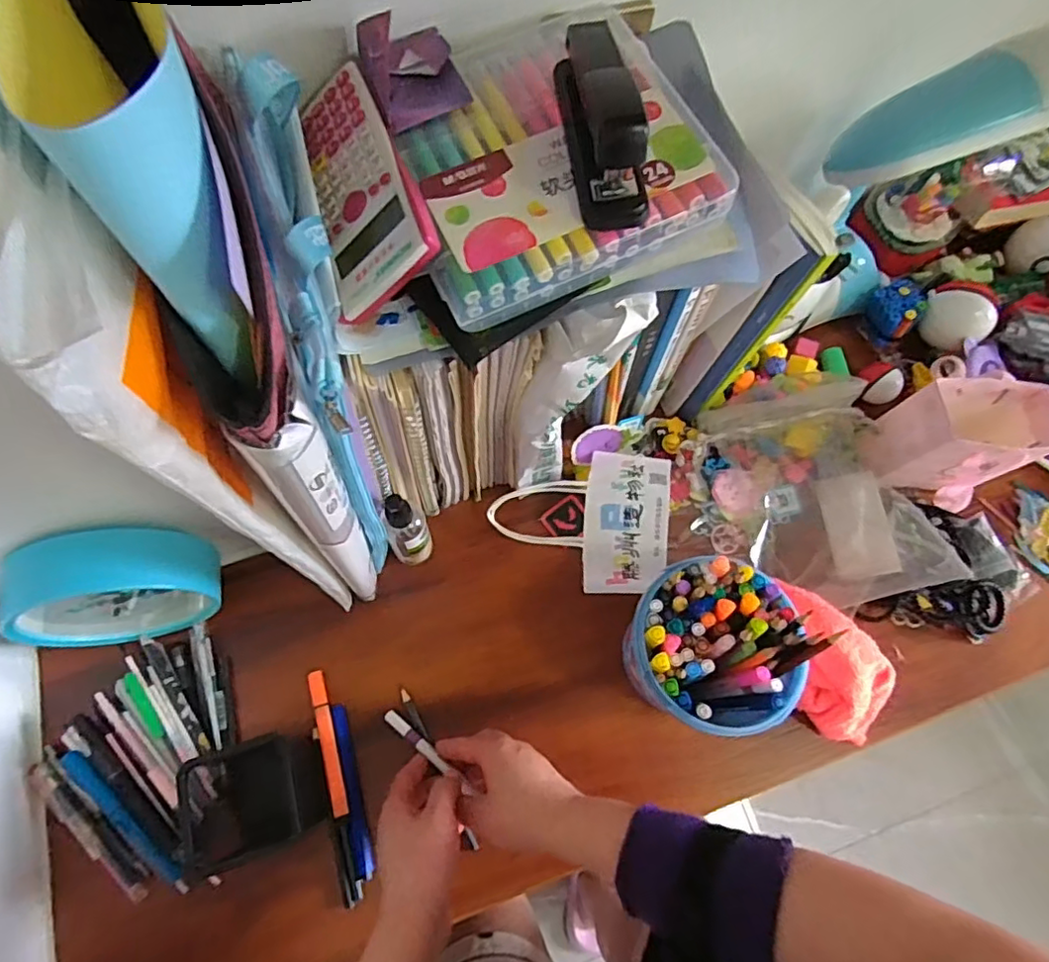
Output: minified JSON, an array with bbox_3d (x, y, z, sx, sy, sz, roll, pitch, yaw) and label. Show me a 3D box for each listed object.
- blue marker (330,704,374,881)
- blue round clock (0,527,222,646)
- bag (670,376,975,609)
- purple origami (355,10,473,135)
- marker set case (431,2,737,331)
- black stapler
[{"bbox_3d":[-0.152,0.269,0.520,0.015,0.008,0.140,-13,70,-7],"label":"blue marker"},{"bbox_3d":[-0.332,0.086,0.498,0.131,0.124,0.066,-16,70,-8],"label":"blue round clock"},{"bbox_3d":[0.273,0.015,0.599,0.233,0.058,0.234,-15,70,-7],"label":"bag"},{"bbox_3d":[-0.070,-0.261,0.364,0.057,0.044,0.069,-19,71,-9],"label":"purple origami"},{"bbox_3d":[0.010,-0.210,0.379,0.181,0.040,0.185,-22,71,-10],"label":"marker set case"},{"bbox_3d":[0.046,-0.212,0.340,0.039,0.062,0.114,-6,69,-4],"label":"black stapler"}]

